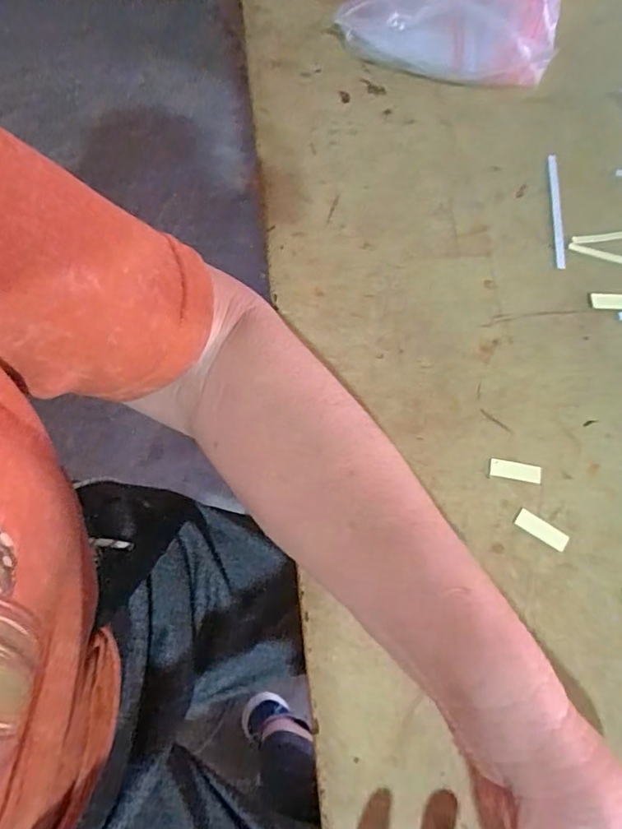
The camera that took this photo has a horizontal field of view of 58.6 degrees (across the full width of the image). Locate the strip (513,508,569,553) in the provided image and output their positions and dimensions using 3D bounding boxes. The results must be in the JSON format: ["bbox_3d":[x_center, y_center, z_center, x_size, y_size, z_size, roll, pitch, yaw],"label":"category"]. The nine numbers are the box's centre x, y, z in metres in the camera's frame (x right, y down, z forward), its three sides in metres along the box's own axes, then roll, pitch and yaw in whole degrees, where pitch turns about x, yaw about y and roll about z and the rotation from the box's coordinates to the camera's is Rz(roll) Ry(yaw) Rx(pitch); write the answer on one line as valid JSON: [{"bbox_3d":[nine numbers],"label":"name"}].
[{"bbox_3d":[0.124,0.062,0.297,0.028,0.004,0.010,31,72,14],"label":"strip"}]

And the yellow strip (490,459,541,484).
[{"bbox_3d":[0.114,0.031,0.309,0.027,0.004,0.010,10,68,6],"label":"yellow strip"}]

